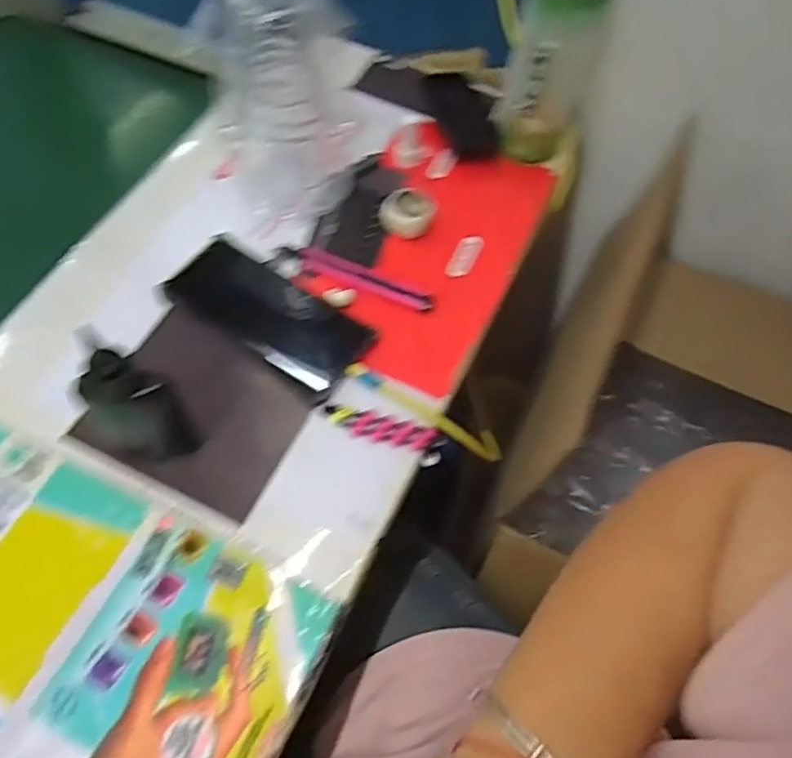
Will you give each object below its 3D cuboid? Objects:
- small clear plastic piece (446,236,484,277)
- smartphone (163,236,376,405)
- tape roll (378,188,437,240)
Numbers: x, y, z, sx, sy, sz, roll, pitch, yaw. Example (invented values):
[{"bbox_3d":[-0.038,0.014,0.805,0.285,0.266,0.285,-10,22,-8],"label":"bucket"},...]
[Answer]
[{"bbox_3d":[0.059,-0.106,0.544,0.021,0.007,0.051,21,61,8],"label":"small clear plastic piece"},{"bbox_3d":[-0.101,-0.050,0.500,0.159,0.016,0.074,32,63,14],"label":"smartphone"},{"bbox_3d":[0.009,-0.144,0.548,0.039,0.028,0.042,-32,67,-20],"label":"tape roll"}]

